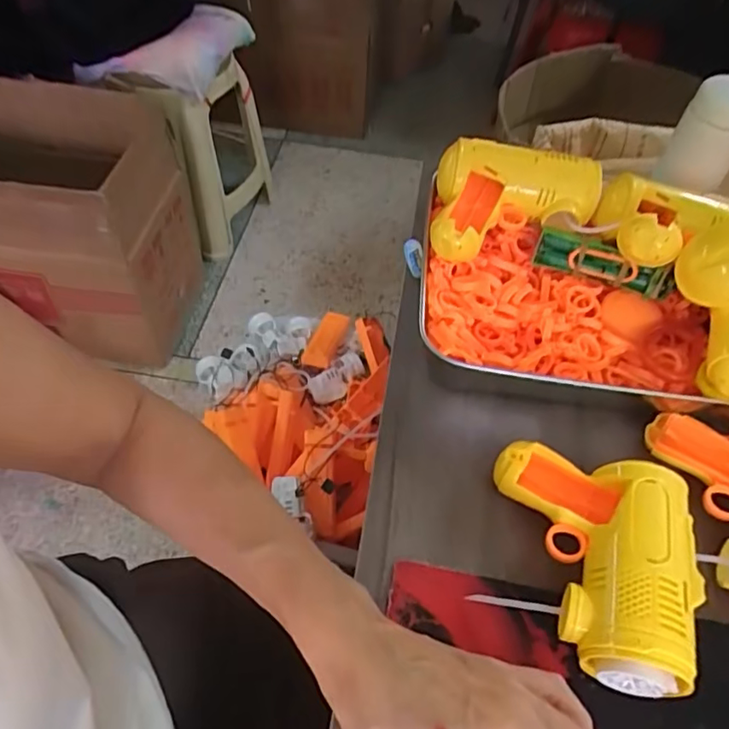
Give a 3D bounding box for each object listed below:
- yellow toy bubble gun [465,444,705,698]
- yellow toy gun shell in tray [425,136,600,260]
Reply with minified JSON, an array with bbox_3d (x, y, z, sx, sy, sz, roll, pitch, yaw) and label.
[{"bbox_3d":[0.137,0.117,0.348,0.119,0.057,0.137,14,54,6],"label":"yellow toy bubble gun"},{"bbox_3d":[0.124,-0.125,0.466,0.130,0.071,0.094,8,53,2],"label":"yellow toy gun shell in tray"}]

